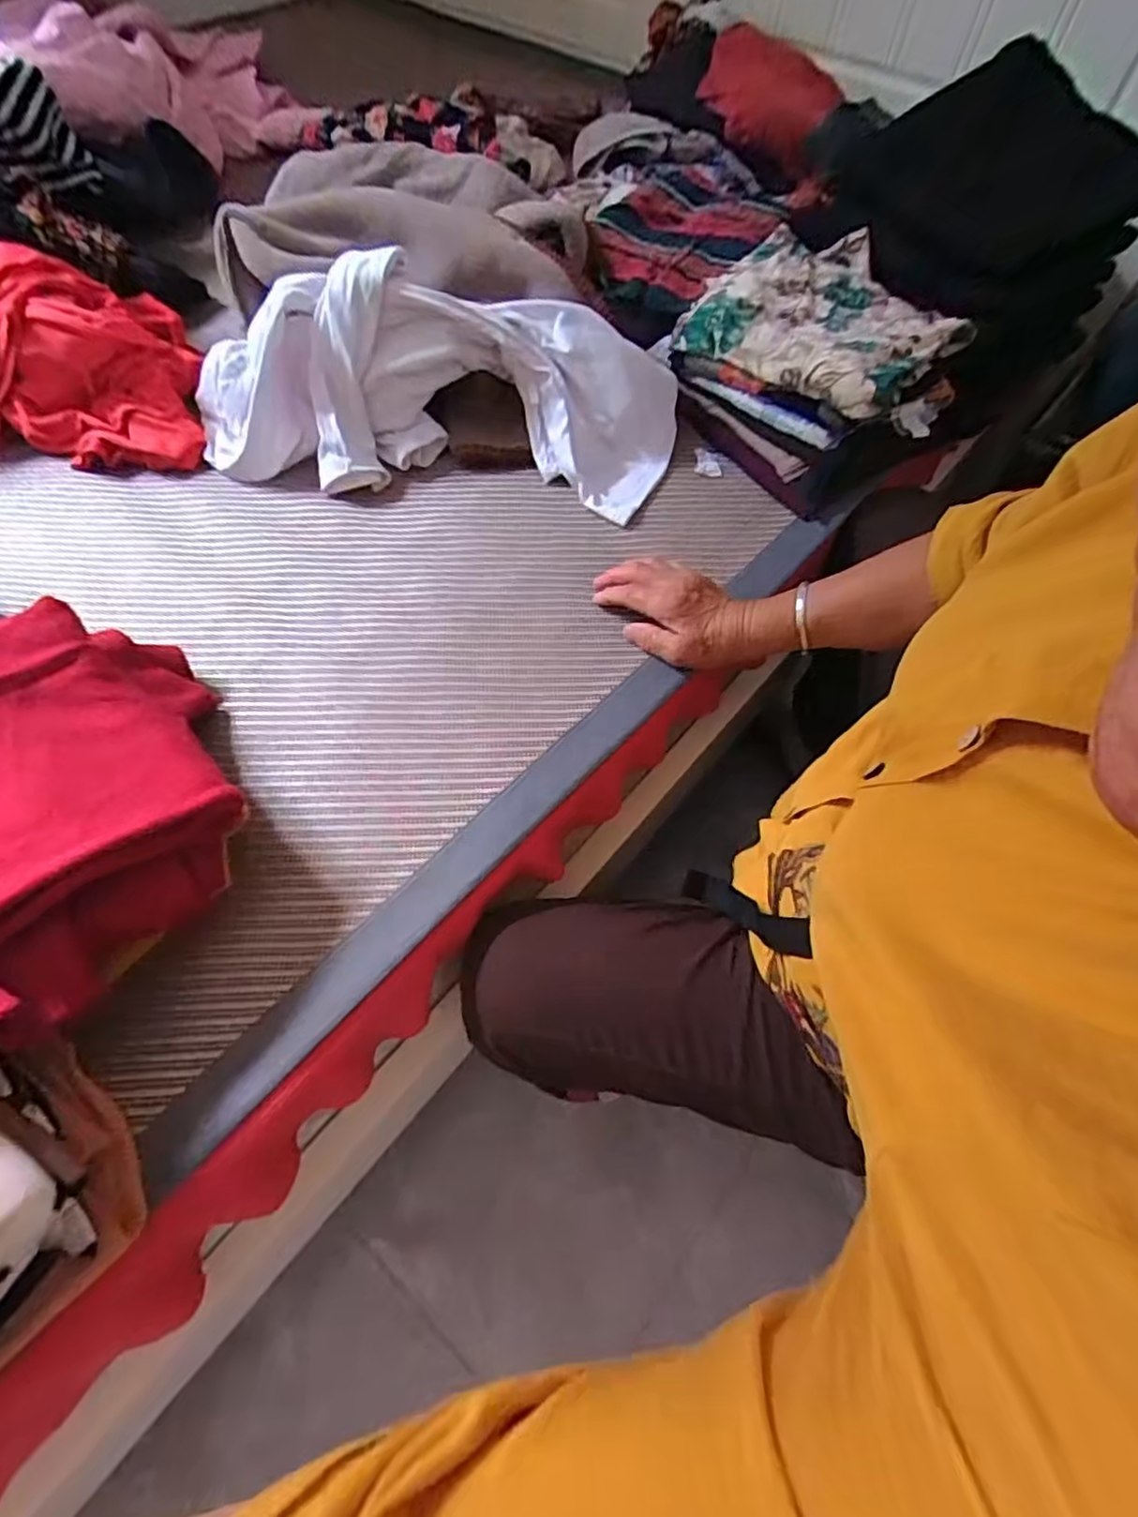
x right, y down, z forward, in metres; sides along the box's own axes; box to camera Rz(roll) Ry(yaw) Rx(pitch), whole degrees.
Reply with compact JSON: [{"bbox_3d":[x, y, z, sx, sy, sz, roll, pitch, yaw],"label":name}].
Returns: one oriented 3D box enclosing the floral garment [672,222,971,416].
[{"bbox_3d":[0.266,-0.450,0.663,0.224,0.051,0.258,-36,68,-21],"label":"floral garment"}]

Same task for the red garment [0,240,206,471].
[{"bbox_3d":[-0.503,-0.421,0.673,0.238,0.123,0.214,2,60,-2],"label":"red garment"}]

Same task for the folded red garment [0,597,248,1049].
[{"bbox_3d":[-0.322,0.029,0.417,0.247,0.122,0.220,41,66,19],"label":"folded red garment"}]

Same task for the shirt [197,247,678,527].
[{"bbox_3d":[-0.138,-0.369,0.647,0.495,0.148,0.172,9,60,2],"label":"shirt"}]

